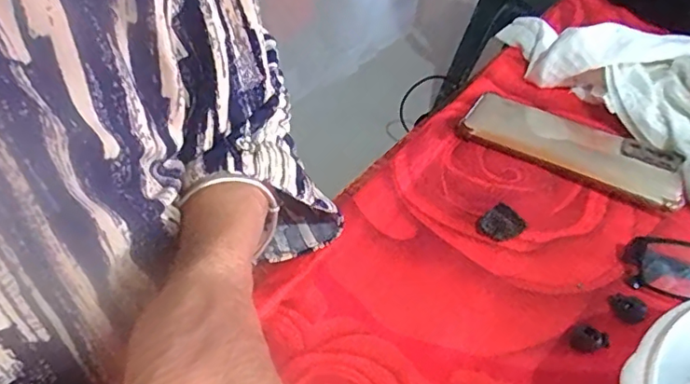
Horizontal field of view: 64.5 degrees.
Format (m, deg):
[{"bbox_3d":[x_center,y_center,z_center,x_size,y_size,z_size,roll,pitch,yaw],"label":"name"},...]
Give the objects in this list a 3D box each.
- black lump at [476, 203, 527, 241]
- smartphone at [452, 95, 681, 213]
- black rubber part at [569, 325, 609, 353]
[{"bbox_3d":[0.104,0.022,0.366,0.030,0.009,0.026,-31,55,-32],"label":"black lump"},{"bbox_3d":[0.176,-0.037,0.430,0.161,0.013,0.075,24,47,18],"label":"smartphone"},{"bbox_3d":[0.138,0.083,0.310,0.020,0.011,0.015,35,51,27],"label":"black rubber part"}]

